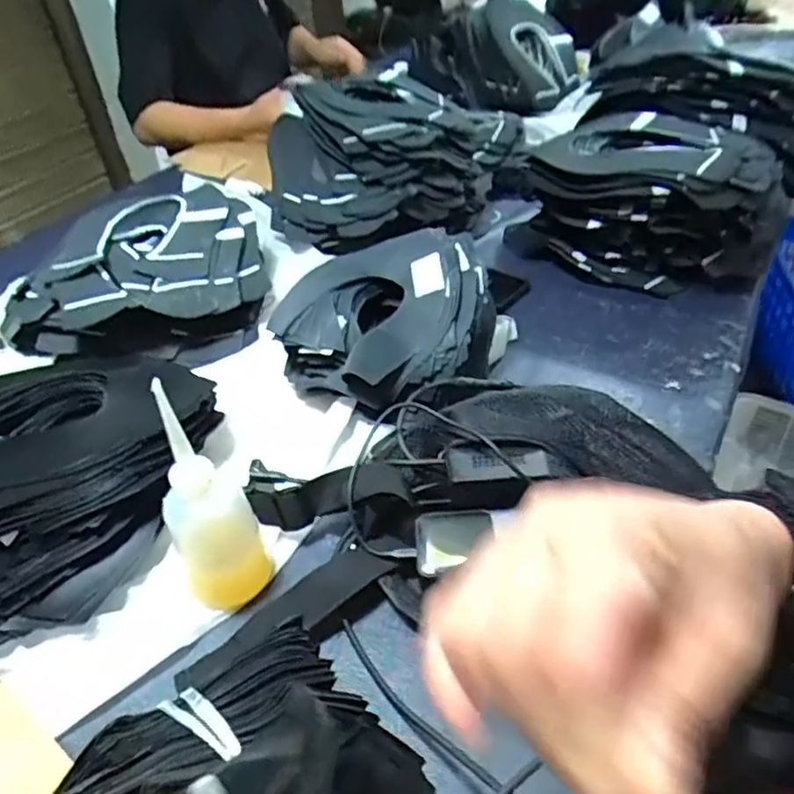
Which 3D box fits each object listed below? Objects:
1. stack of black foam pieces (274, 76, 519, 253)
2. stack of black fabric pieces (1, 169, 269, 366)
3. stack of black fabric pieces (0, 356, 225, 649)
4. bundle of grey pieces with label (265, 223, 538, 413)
[{"bbox_3d":[-0.036,-0.337,0.911,0.290,0.154,0.252,-13,41,-8],"label":"stack of black foam pieces"},{"bbox_3d":[-0.309,-0.147,0.786,0.316,0.099,0.277,-31,47,-26],"label":"stack of black fabric pieces"},{"bbox_3d":[-0.289,0.063,0.546,0.214,0.089,0.276,14,45,21],"label":"stack of black fabric pieces"},{"bbox_3d":[-0.011,-0.084,0.669,0.206,0.120,0.208,-3,41,3],"label":"bundle of grey pieces with label"}]

